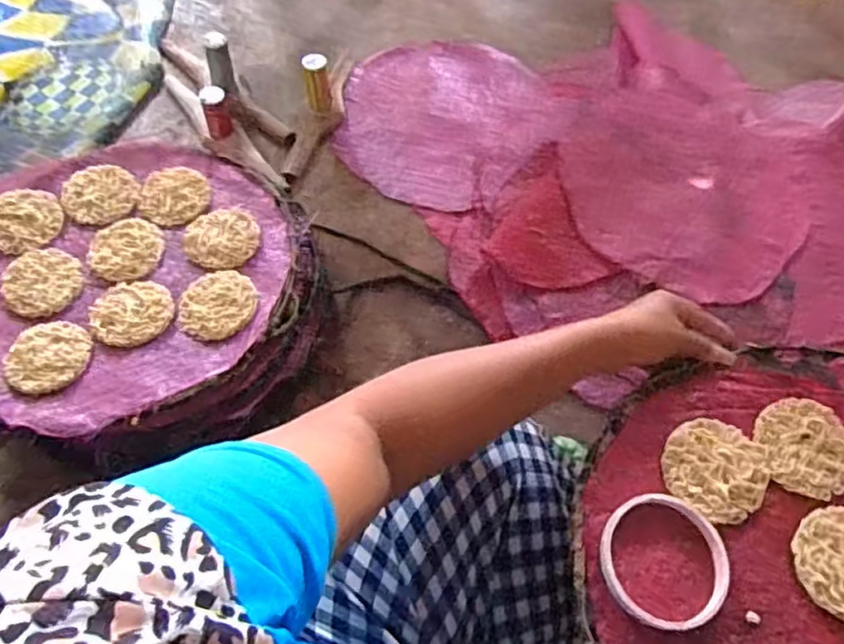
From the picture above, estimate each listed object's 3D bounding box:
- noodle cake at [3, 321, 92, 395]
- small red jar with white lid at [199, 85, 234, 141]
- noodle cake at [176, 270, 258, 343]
[{"bbox_3d":[-0.362,0.033,0.635,0.064,0.014,0.076,17,59,7],"label":"noodle cake"},{"bbox_3d":[-0.294,-0.304,0.943,0.037,0.071,0.031,-18,61,-14],"label":"small red jar with white lid"},{"bbox_3d":[-0.209,-0.021,0.673,0.076,0.007,0.079,0,58,-3],"label":"noodle cake"}]

